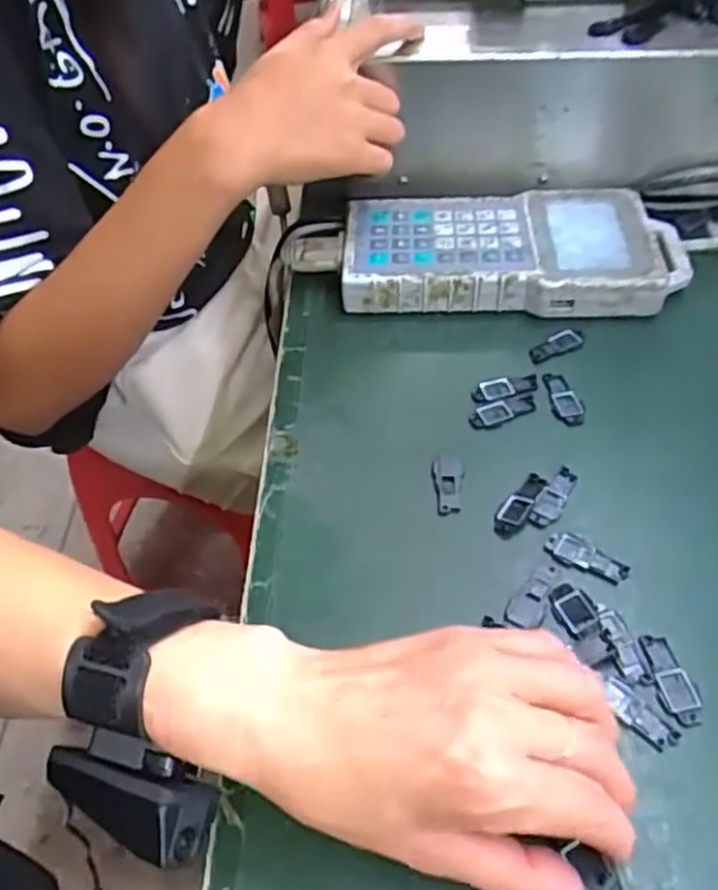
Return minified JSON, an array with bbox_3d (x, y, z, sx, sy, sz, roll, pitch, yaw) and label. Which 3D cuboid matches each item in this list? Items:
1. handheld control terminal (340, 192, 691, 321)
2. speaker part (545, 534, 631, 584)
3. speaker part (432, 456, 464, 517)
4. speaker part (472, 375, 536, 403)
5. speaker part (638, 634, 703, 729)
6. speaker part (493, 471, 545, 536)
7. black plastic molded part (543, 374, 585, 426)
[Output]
[{"bbox_3d":[0.103,-0.131,0.502,0.222,0.031,0.101,1,50,5],"label":"handheld control terminal"},{"bbox_3d":[0.111,0.055,0.362,0.039,0.004,0.017,32,59,27],"label":"speaker part"},{"bbox_3d":[0.047,0.020,0.394,0.015,0.004,0.037,2,50,5],"label":"speaker part"},{"bbox_3d":[0.087,-0.035,0.440,0.042,0.004,0.017,-12,50,-6],"label":"speaker part"},{"bbox_3d":[0.136,0.101,0.320,0.016,0.004,0.041,-10,50,-5],"label":"speaker part"},{"bbox_3d":[0.083,0.029,0.382,0.014,0.004,0.039,27,56,24],"label":"speaker part"},{"bbox_3d":[0.120,-0.027,0.434,0.016,0.004,0.042,-6,50,-1],"label":"black plastic molded part"}]

